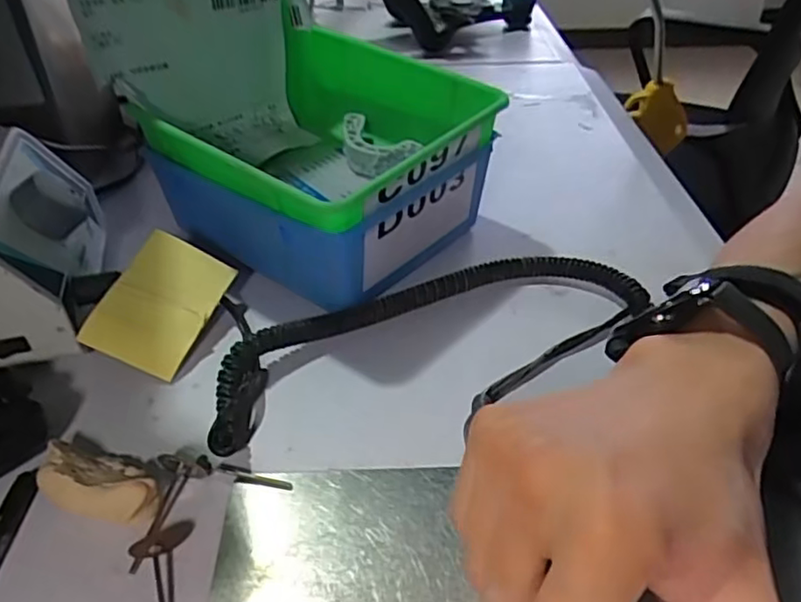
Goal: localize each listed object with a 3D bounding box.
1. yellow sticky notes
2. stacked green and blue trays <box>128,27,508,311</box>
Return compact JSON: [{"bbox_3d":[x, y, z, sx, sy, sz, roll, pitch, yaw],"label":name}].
[{"bbox_3d":[-0.125,0.000,0.342,0.050,0.005,0.071,25,58,-2],"label":"yellow sticky notes"},{"bbox_3d":[-0.042,-0.082,0.399,0.154,0.101,0.153,26,46,29],"label":"stacked green and blue trays"}]

